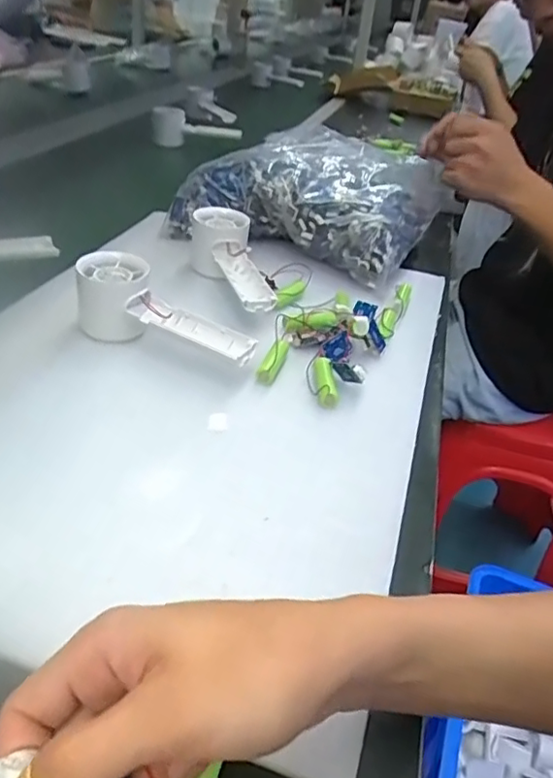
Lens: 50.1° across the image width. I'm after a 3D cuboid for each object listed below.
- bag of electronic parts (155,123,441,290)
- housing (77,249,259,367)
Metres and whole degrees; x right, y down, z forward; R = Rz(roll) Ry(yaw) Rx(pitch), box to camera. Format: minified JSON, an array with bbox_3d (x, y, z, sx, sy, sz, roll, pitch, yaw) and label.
[{"bbox_3d":[0.064,-0.257,0.750,0.265,0.084,0.335,20,37,14],"label":"bag of electronic parts"},{"bbox_3d":[-0.088,-0.060,0.482,0.157,0.055,0.055,17,37,11],"label":"housing"}]

